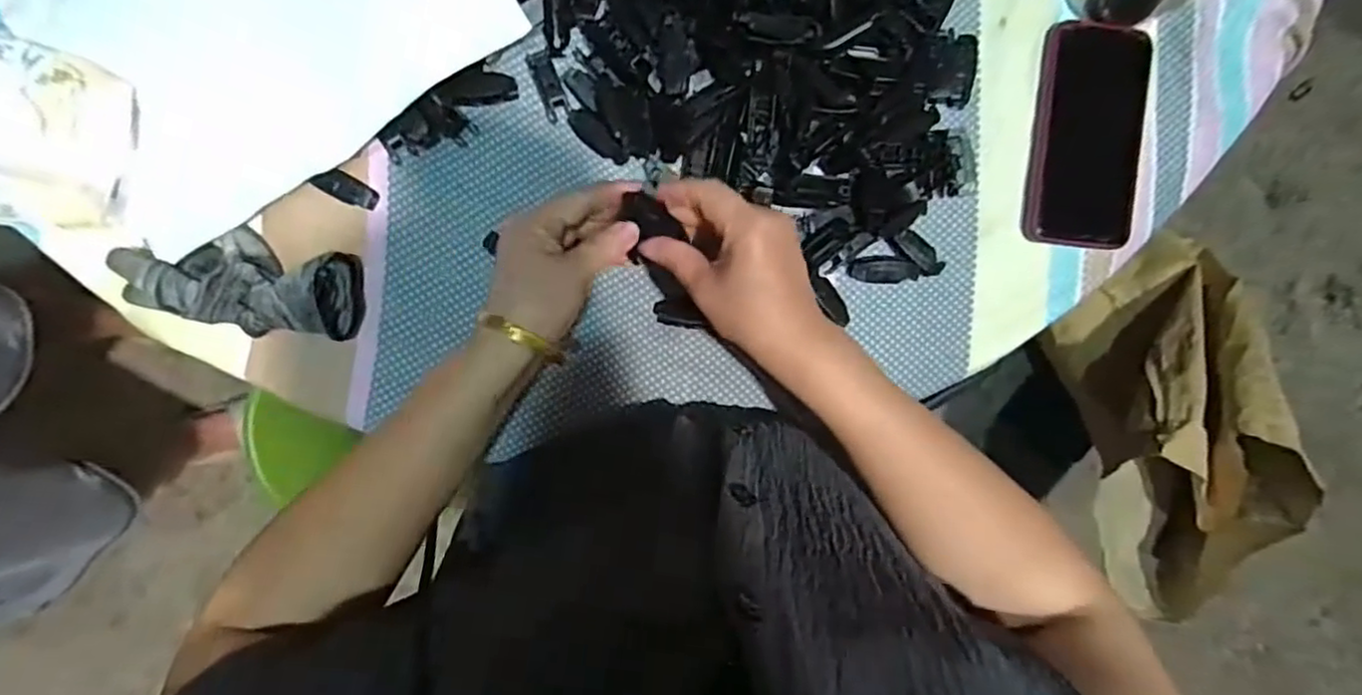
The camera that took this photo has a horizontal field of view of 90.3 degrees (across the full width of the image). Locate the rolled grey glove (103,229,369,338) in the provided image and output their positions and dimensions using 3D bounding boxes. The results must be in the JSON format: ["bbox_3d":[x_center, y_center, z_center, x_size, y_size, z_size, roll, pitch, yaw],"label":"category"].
[{"bbox_3d":[-0.293,-0.045,0.443,0.155,0.048,0.065,13,94,-4],"label":"rolled grey glove"}]

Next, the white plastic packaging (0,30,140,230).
[{"bbox_3d":[-0.426,-0.135,0.424,0.137,0.033,0.118,20,93,-5],"label":"white plastic packaging"}]

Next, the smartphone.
[{"bbox_3d":[0.299,-0.155,0.498,0.081,0.015,0.158,7,94,-4],"label":"smartphone"}]

